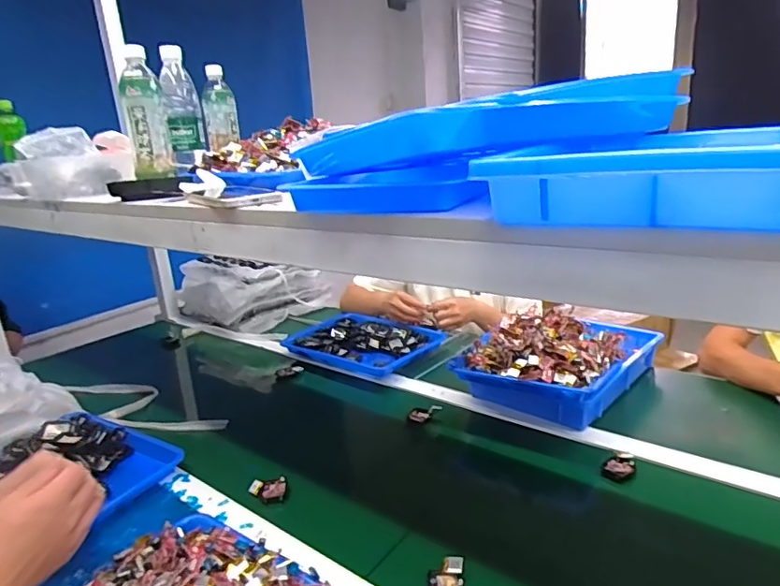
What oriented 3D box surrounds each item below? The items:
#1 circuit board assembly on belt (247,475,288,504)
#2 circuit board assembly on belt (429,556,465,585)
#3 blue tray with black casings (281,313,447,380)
[{"bbox_3d":[-0.179,0.290,0.770,0.056,0.017,0.039,-9,17,-12],"label":"circuit board assembly on belt"},{"bbox_3d":[0.063,0.319,0.582,0.037,0.009,0.054,3,32,8],"label":"circuit board assembly on belt"},{"bbox_3d":[-0.063,0.117,1.243,0.339,0.045,0.244,9,22,39],"label":"blue tray with black casings"}]

